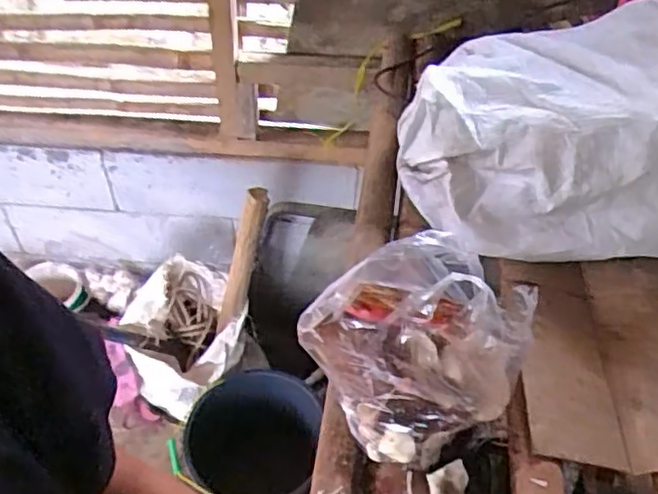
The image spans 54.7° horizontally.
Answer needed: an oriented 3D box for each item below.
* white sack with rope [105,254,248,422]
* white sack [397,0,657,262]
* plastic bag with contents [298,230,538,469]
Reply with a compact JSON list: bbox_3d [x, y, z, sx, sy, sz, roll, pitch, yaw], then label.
[{"bbox_3d":[-0.341,0.199,1.493,0.274,0.198,0.250,-31,59,-25],"label":"white sack with rope"},{"bbox_3d":[0.407,-0.188,0.911,0.591,0.189,0.397,-7,52,-9],"label":"white sack"},{"bbox_3d":[0.115,0.086,0.687,0.240,0.152,0.186,-28,58,-23],"label":"plastic bag with contents"}]

